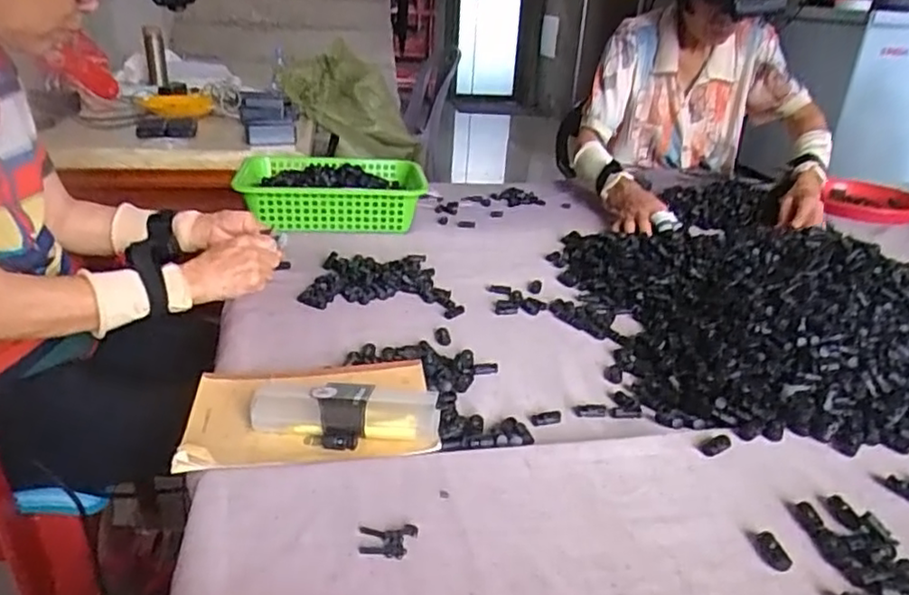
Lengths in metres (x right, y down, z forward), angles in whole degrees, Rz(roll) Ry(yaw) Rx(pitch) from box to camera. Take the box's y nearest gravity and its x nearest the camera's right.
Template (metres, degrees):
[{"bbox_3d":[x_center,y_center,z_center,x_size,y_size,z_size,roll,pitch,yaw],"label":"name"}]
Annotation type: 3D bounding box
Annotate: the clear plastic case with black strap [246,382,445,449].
[{"bbox_3d":[-0.092,0.096,0.559,0.155,0.036,0.049,7,24,6],"label":"clear plastic case with black strap"}]

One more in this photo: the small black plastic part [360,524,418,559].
[{"bbox_3d":[-0.044,0.164,0.448,0.039,0.004,0.026,2,24,-6],"label":"small black plastic part"}]

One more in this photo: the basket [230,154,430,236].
[{"bbox_3d":[-0.200,-0.173,1.102,0.274,0.077,0.218,-1,25,-8],"label":"basket"}]

